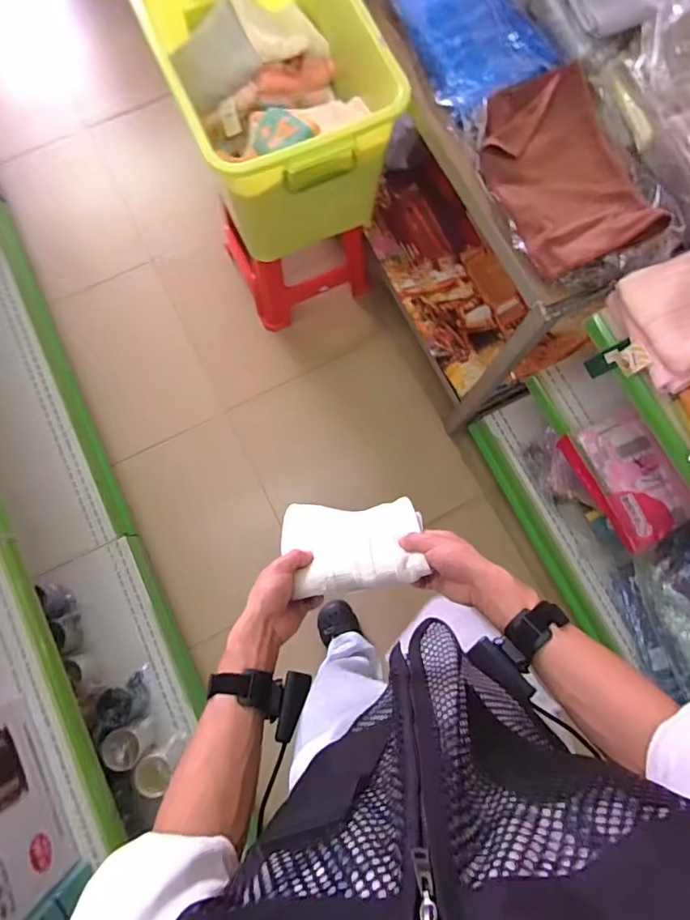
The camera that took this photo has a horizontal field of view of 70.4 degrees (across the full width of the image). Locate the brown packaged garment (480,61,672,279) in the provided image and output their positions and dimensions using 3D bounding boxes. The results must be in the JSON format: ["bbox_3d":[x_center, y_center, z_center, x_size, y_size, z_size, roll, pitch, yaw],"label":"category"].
[{"bbox_3d":[0.361,-0.483,0.815,0.223,0.048,0.330,-20,78,-5],"label":"brown packaged garment"}]

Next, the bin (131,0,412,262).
[{"bbox_3d":[-0.138,-0.744,1.048,0.407,0.371,0.517,-25,78,-6],"label":"bin"}]

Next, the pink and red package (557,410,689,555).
[{"bbox_3d":[0.599,0.046,1.043,0.143,0.071,0.275,-26,78,-7],"label":"pink and red package"}]

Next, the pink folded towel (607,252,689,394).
[{"bbox_3d":[0.548,-0.235,0.774,0.171,0.090,0.193,-24,78,-6],"label":"pink folded towel"}]

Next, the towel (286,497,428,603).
[{"bbox_3d":[0.007,0.103,0.632,0.179,0.021,0.148,-7,37,7],"label":"towel"}]

